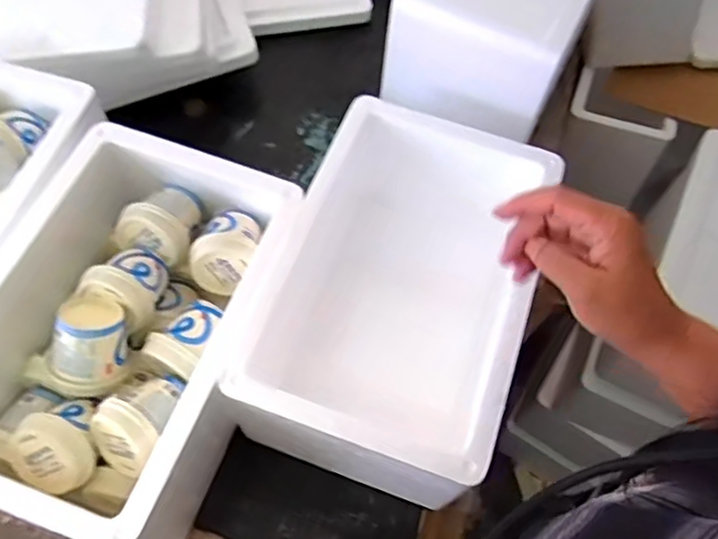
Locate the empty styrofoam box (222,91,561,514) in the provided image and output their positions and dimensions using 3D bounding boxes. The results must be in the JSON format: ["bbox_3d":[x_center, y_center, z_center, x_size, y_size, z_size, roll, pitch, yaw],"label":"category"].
[{"bbox_3d":[0.040,0.012,0.586,0.220,0.102,0.333,15,60,5],"label":"empty styrofoam box"}]

